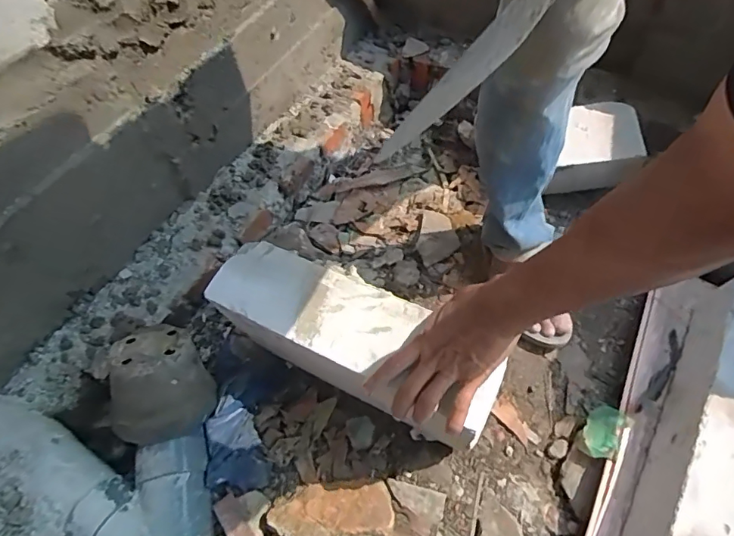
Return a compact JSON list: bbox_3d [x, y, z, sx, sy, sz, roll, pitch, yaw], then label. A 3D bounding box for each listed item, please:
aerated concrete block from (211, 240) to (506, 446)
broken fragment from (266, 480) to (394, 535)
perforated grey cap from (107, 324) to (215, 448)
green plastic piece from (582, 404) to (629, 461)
[{"bbox_3d":[-0.018,0.094,0.609,0.355,0.124,0.112,27,65,19],"label":"aerated concrete block"},{"bbox_3d":[-0.047,0.328,0.635,0.156,0.027,0.084,-3,59,3],"label":"broken fragment"},{"bbox_3d":[-0.286,0.146,0.641,0.129,0.090,0.152,-20,60,-8],"label":"perforated grey cap"},{"bbox_3d":[0.325,0.224,0.670,0.044,0.031,0.078,30,66,20],"label":"green plastic piece"}]

